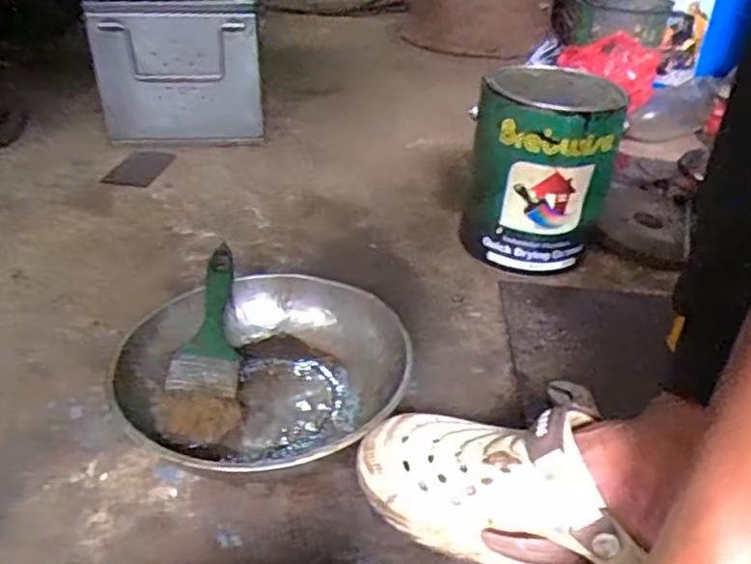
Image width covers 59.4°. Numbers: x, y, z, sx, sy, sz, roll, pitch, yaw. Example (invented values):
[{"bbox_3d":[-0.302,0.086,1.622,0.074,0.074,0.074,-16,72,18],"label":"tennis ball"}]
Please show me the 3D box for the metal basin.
[{"bbox_3d":[-0.094,0.082,0.602,0.252,0.069,0.252,3,32,-2],"label":"metal basin"}]

